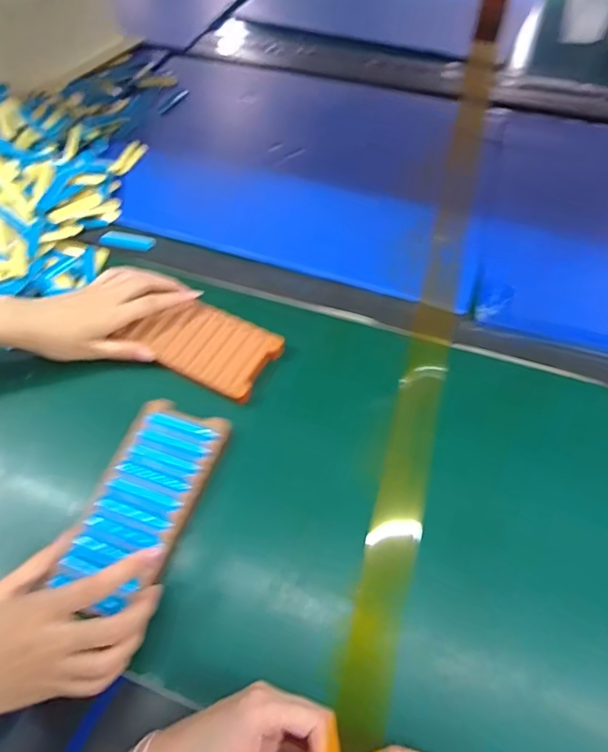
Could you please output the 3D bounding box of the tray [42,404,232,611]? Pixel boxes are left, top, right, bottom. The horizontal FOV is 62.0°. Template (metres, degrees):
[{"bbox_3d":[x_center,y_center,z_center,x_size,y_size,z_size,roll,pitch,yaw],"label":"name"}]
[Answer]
[{"bbox_3d":[-0.128,0.097,0.409,0.081,0.016,0.159,16,59,13],"label":"tray"}]

